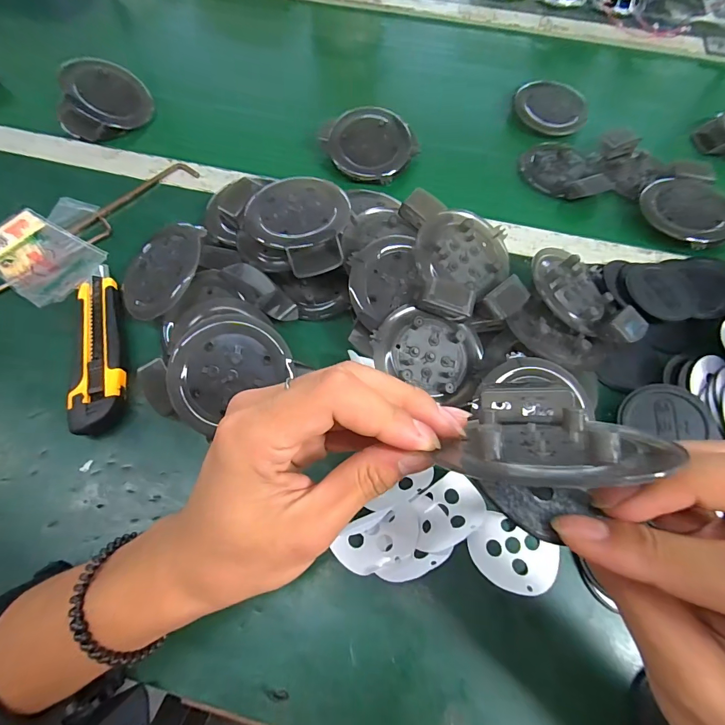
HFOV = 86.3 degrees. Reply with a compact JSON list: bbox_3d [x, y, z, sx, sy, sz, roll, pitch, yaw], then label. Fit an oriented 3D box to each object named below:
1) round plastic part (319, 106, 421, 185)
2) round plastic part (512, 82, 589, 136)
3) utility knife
[{"bbox_3d":[0.008,-0.246,0.434,0.093,0.018,0.093,0,84,-1],"label":"round plastic part"},{"bbox_3d":[0.233,-0.316,0.477,0.080,0.012,0.083,1,64,-1],"label":"round plastic part"},{"bbox_3d":[-0.217,-0.017,0.318,0.038,0.016,0.151,-15,66,-9],"label":"utility knife"}]

